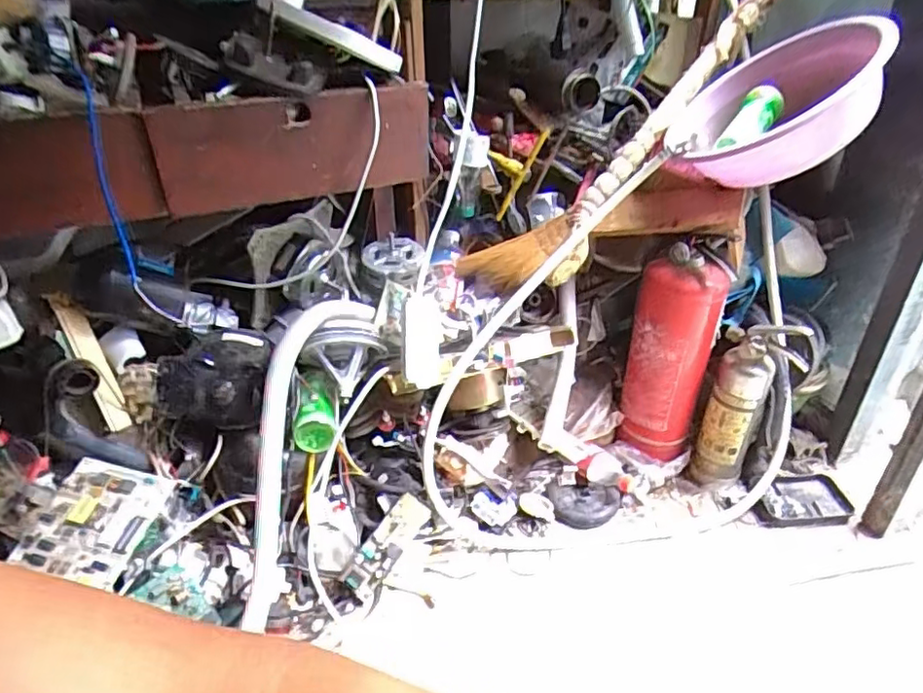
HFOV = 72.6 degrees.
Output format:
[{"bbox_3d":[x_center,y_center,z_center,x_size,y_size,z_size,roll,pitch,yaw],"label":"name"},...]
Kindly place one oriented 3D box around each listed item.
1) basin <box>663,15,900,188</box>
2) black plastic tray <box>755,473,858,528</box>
[{"bbox_3d":[0.523,-0.400,1.048,0.344,0.125,0.354,-26,30,33],"label":"basin"},{"bbox_3d":[0.632,0.291,1.161,0.194,0.028,0.097,-2,48,-18],"label":"black plastic tray"}]

